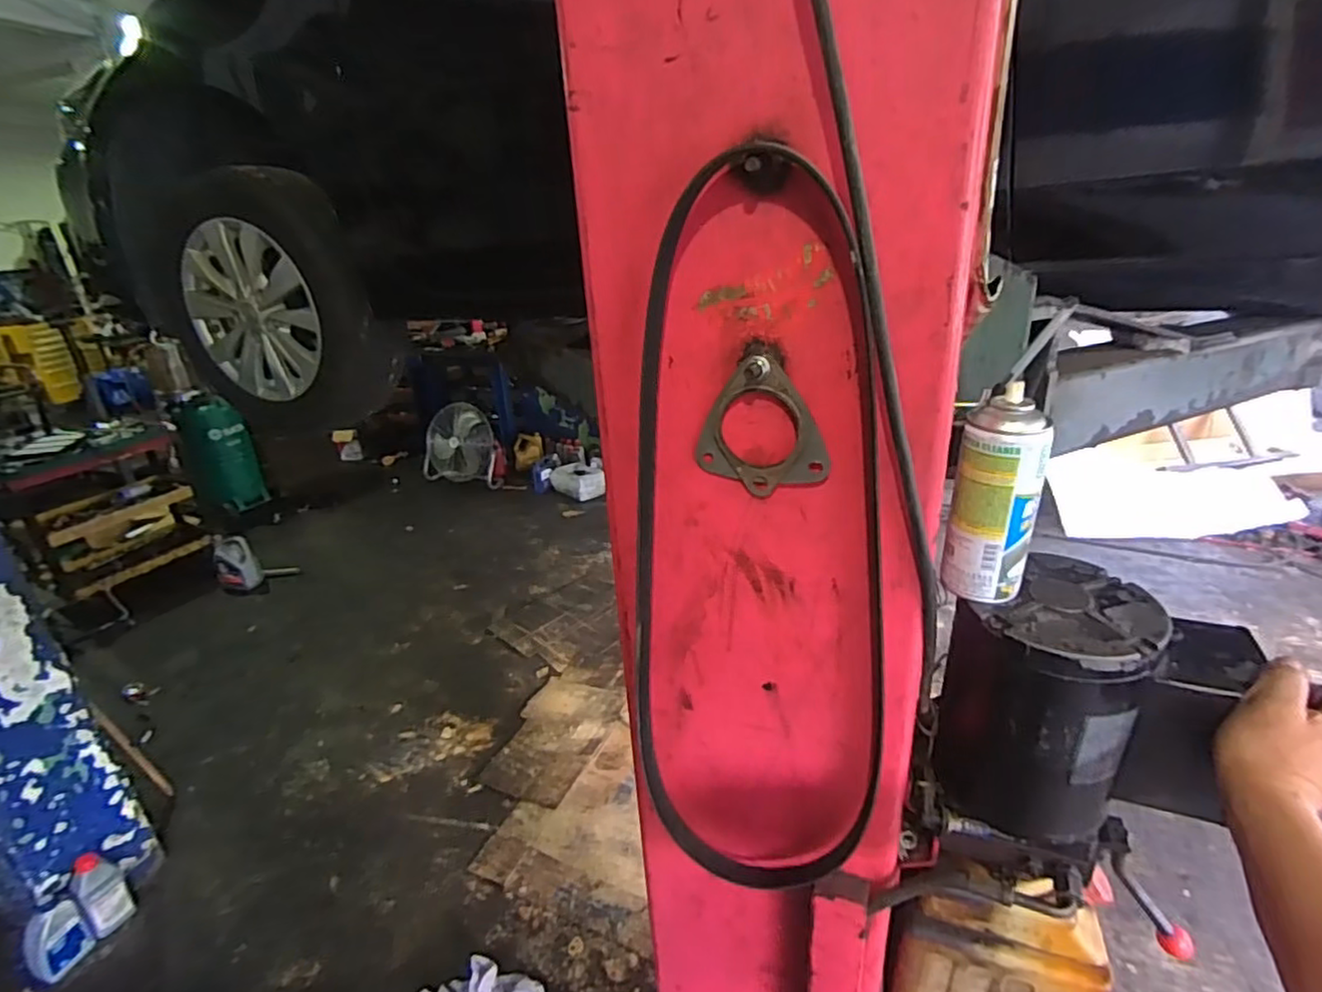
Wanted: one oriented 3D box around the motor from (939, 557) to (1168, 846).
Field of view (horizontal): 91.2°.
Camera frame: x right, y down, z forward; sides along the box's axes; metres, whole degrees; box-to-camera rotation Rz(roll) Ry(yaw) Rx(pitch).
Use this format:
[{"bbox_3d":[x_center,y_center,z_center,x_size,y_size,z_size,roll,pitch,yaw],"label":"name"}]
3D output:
[{"bbox_3d":[0.352,0.186,0.598,0.150,0.220,0.141,-6,27,3],"label":"motor"}]

